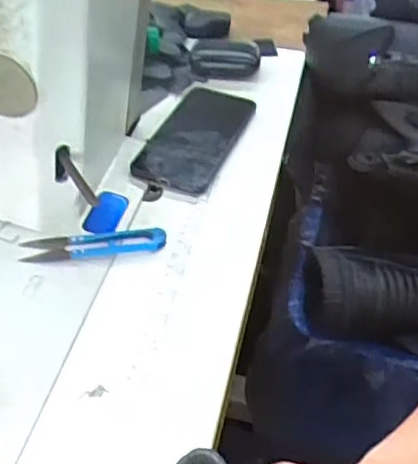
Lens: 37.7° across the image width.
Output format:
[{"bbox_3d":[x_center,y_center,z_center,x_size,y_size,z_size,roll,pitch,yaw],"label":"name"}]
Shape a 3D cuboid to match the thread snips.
[{"bbox_3d":[-0.095,0.010,0.511,0.115,0.006,0.028,-9,44,-11],"label":"thread snips"}]

